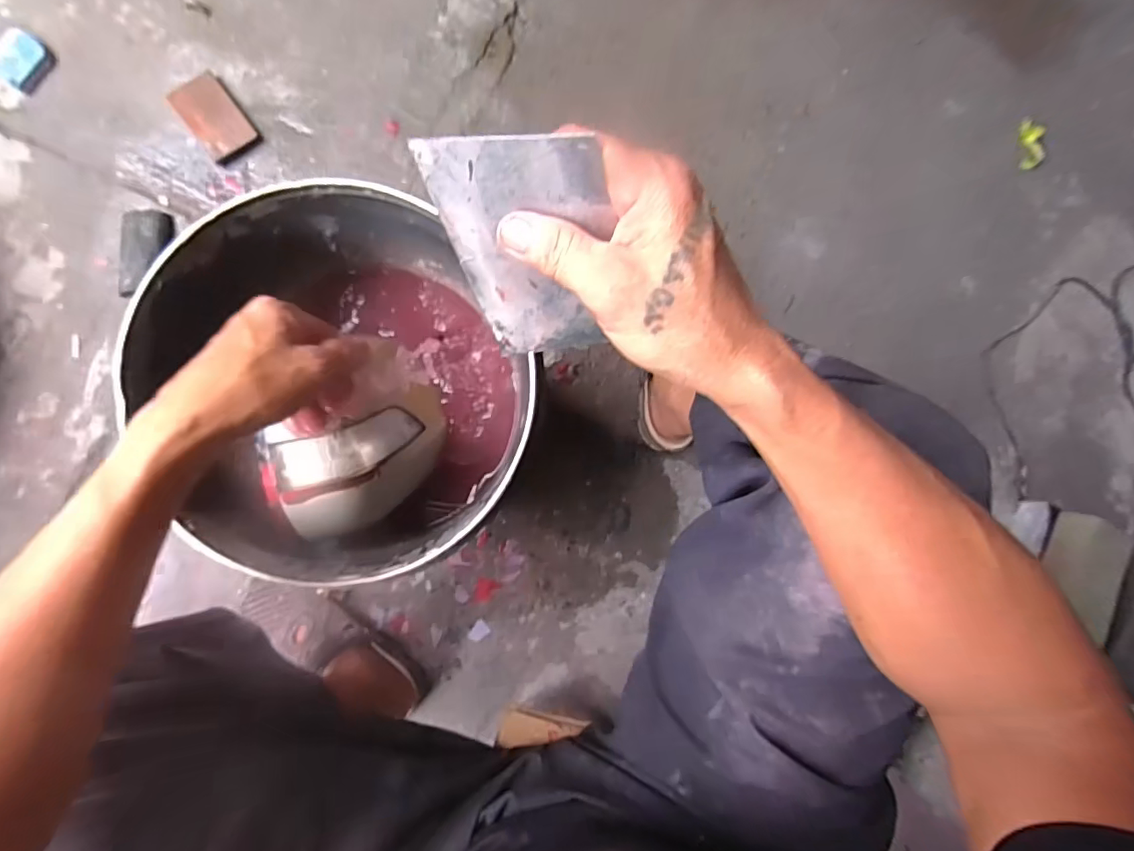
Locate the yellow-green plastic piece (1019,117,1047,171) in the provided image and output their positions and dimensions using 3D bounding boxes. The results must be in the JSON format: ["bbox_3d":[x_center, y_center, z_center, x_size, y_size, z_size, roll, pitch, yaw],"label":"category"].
[{"bbox_3d":[0.834,-0.500,0.962,0.045,0.015,0.095,4,85,-7],"label":"yellow-green plastic piece"}]

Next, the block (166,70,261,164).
[{"bbox_3d":[-0.492,-0.431,0.756,0.074,0.034,0.108,-38,94,-6],"label":"block"}]

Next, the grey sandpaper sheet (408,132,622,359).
[{"bbox_3d":[-0.016,-0.083,0.266,0.084,0.116,0.004,4,48,24],"label":"grey sandpaper sheet"}]

